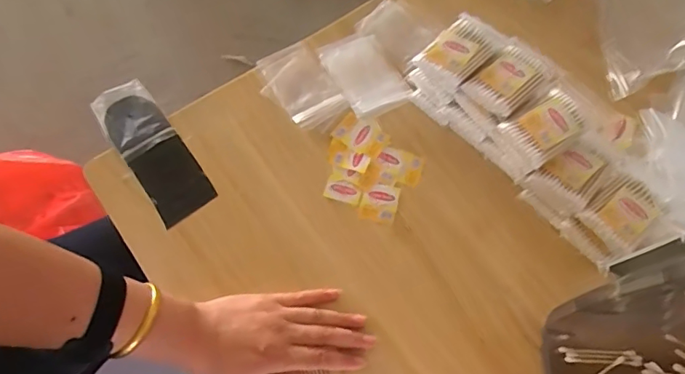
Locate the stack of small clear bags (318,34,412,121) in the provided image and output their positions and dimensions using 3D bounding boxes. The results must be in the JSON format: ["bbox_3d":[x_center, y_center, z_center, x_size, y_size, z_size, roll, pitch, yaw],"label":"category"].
[{"bbox_3d":[0.025,-0.134,0.589,0.069,0.016,0.111,-24,70,-12],"label":"stack of small clear bags"}]

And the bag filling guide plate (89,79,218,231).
[{"bbox_3d":[-0.214,-0.045,0.557,0.064,0.008,0.186,-35,72,-15],"label":"bag filling guide plate"}]

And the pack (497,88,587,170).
[{"bbox_3d":[0.195,-0.056,0.478,0.069,0.020,0.052,-29,71,-13],"label":"pack"}]

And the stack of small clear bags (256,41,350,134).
[{"bbox_3d":[-0.048,-0.116,0.587,0.076,0.011,0.117,-26,70,-12],"label":"stack of small clear bags"}]

